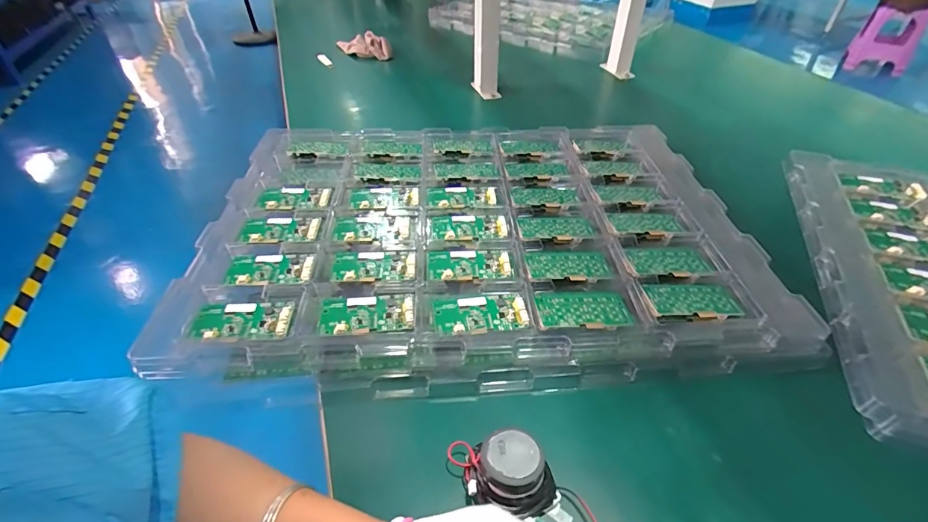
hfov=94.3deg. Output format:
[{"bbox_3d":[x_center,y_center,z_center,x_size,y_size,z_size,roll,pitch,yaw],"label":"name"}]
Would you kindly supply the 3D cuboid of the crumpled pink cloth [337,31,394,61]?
[{"bbox_3d":[-0.261,-0.570,1.141,0.142,0.051,0.061,19,46,20],"label":"crumpled pink cloth"}]

